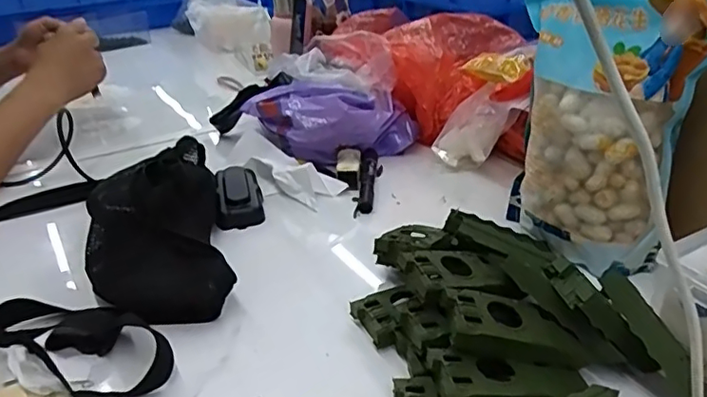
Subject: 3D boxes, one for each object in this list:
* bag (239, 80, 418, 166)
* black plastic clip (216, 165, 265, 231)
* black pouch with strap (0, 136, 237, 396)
[{"bbox_3d":[-0.030,-0.094,0.726,0.225,0.097,0.096,-2,28,-2],"label":"bag"},{"bbox_3d":[-0.127,-0.003,0.635,0.049,0.033,0.094,-7,29,-10],"label":"black plastic clip"},{"bbox_3d":[-0.209,0.042,0.493,0.209,0.085,0.287,-12,30,-19],"label":"black pouch with strap"}]

